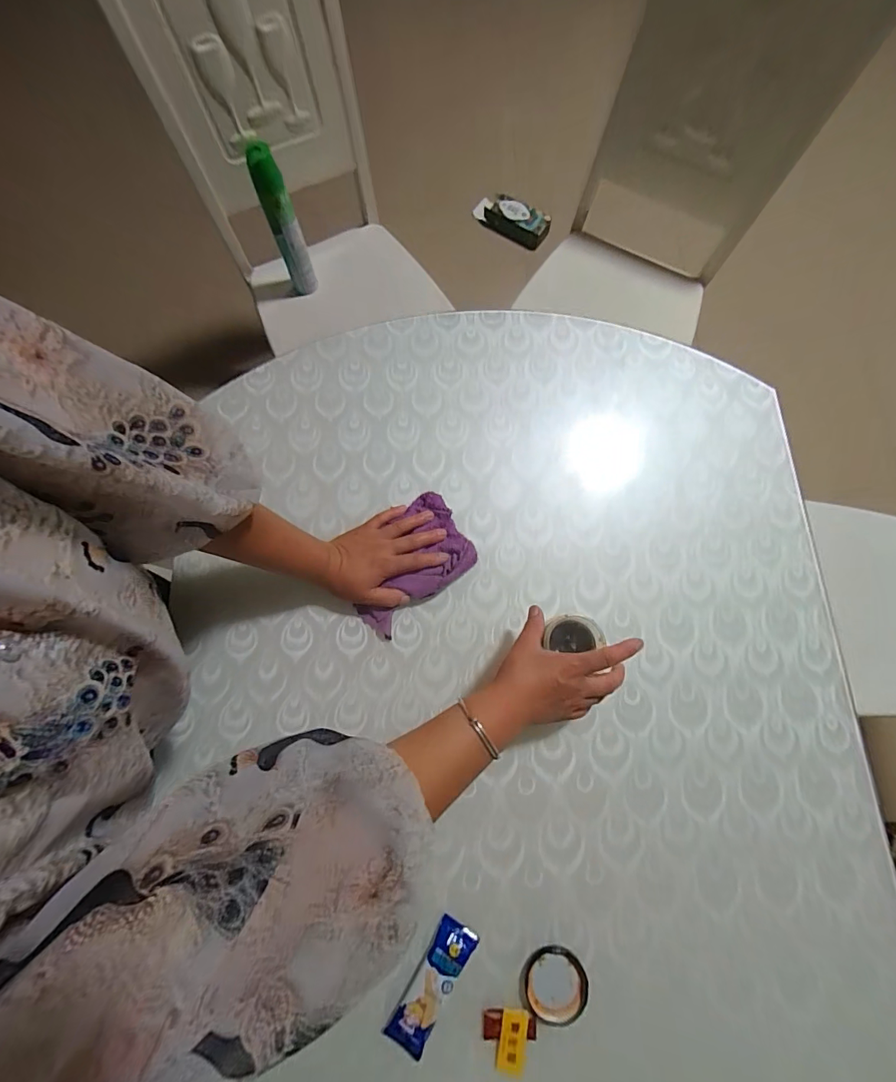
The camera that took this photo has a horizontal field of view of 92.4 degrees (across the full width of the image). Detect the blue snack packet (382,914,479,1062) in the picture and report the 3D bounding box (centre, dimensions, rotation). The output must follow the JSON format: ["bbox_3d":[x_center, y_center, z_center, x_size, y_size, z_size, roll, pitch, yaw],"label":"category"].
[{"bbox_3d":[-0.016,0.464,0.450,0.043,0.017,0.116,33,79,7],"label":"blue snack packet"}]

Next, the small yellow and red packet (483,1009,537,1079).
[{"bbox_3d":[0.064,0.513,0.440,0.054,0.012,0.049,3,77,0],"label":"small yellow and red packet"}]

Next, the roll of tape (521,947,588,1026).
[{"bbox_3d":[0.112,0.466,0.450,0.067,0.009,0.061,0,77,0],"label":"roll of tape"}]

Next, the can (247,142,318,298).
[{"bbox_3d":[-0.345,-0.660,0.911,0.062,0.283,0.062,-22,78,-5],"label":"can"}]

